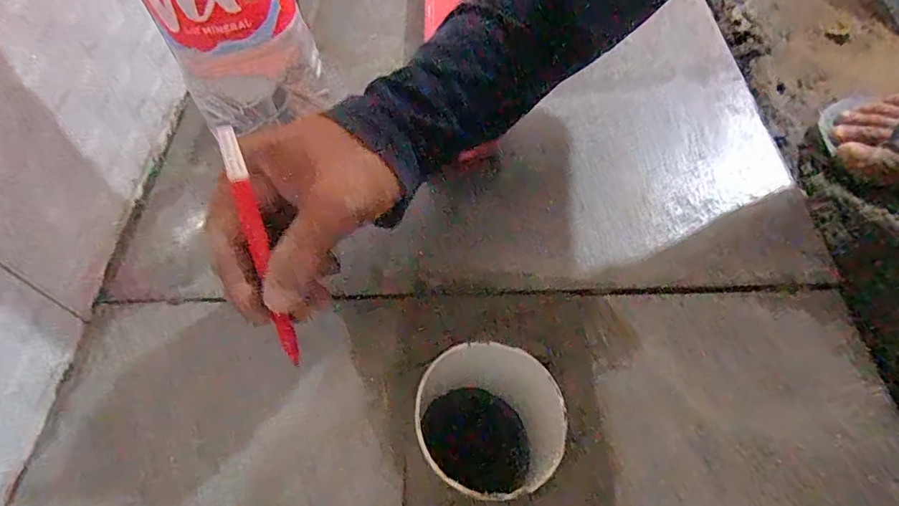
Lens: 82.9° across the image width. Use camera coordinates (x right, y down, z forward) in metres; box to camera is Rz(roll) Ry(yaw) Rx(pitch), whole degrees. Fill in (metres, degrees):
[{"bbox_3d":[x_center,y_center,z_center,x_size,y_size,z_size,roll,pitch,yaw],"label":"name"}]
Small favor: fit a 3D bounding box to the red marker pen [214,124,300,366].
[{"bbox_3d":[-0.093,0.001,0.252,0.010,0.127,0.008,-13,19,-6],"label":"red marker pen"}]

